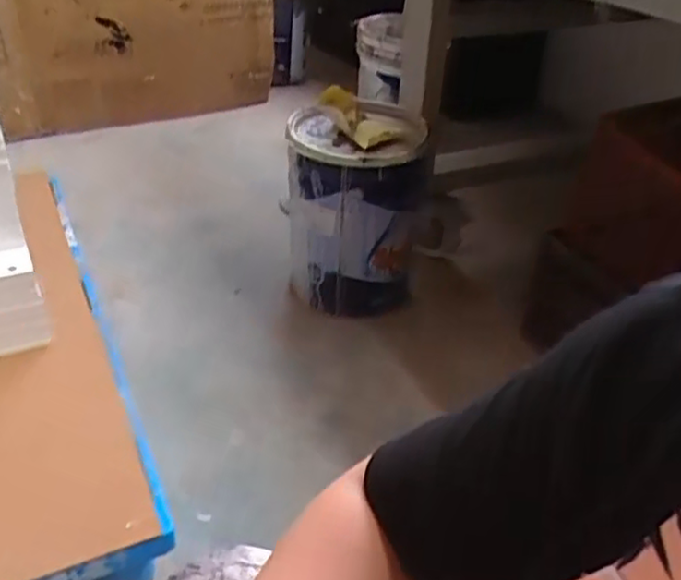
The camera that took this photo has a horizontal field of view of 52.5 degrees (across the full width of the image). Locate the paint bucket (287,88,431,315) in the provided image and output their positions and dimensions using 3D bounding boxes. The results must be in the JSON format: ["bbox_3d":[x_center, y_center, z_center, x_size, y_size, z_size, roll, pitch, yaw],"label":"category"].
[{"bbox_3d":[0.036,-0.162,1.464,0.276,0.404,0.241,6,35,6],"label":"paint bucket"}]

